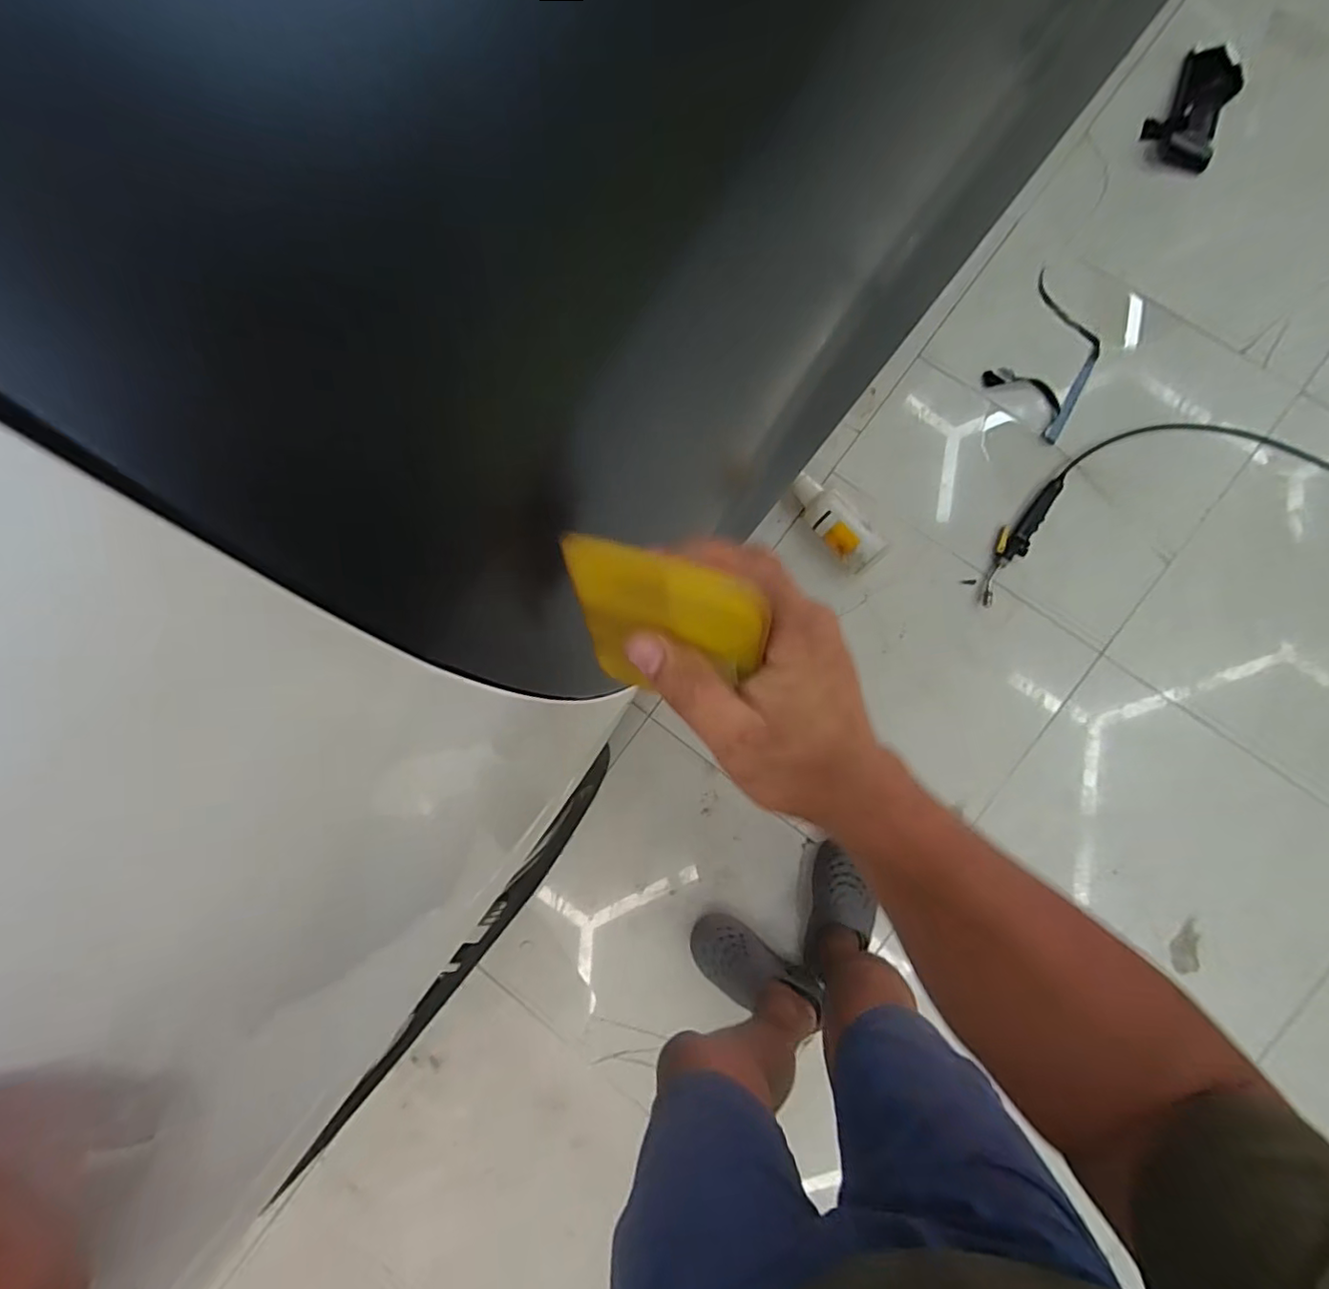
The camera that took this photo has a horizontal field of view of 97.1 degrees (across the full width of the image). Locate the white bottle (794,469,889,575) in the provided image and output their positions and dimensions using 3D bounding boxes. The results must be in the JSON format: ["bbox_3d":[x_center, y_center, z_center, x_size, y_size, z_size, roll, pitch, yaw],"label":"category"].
[{"bbox_3d":[0.325,-0.238,1.111,0.081,0.080,0.220,-35,84,3],"label":"white bottle"}]

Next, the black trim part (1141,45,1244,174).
[{"bbox_3d":[1.027,-1.044,1.132,0.132,0.052,0.236,26,89,8],"label":"black trim part"}]

